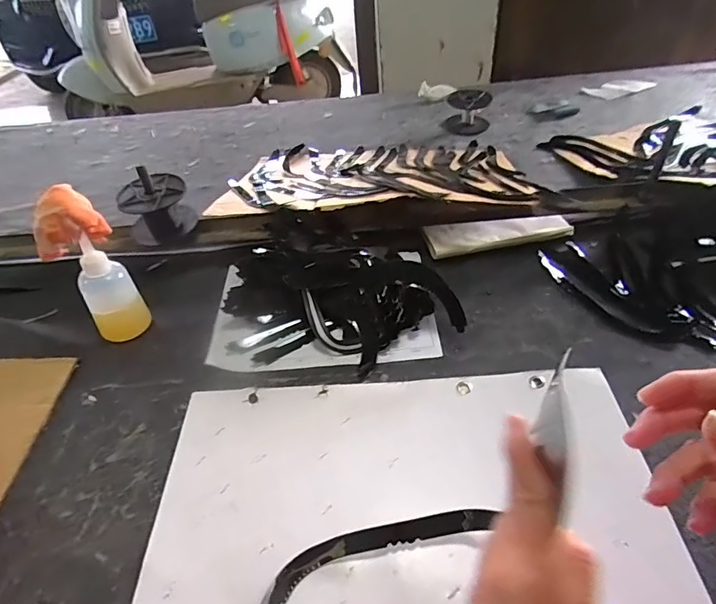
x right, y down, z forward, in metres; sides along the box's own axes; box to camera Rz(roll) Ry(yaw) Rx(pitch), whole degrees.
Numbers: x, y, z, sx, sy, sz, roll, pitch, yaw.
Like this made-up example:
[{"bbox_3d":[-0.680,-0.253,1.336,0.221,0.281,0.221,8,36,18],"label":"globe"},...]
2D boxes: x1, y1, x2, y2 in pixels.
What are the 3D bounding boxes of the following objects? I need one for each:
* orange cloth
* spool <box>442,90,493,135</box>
[{"bbox_3d":[-0.319,-0.087,0.527,0.043,0.070,0.078,29,54,31],"label":"orange cloth"},{"bbox_3d":[0.236,-0.415,1.030,0.098,0.067,0.111,4,45,11],"label":"spool"}]

